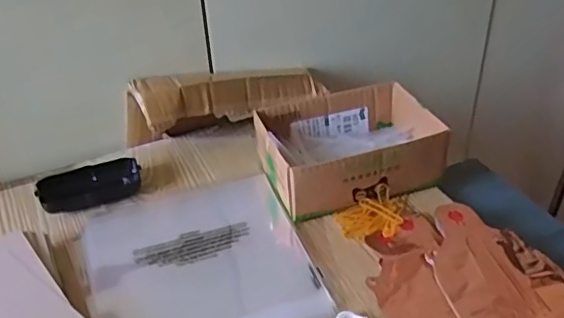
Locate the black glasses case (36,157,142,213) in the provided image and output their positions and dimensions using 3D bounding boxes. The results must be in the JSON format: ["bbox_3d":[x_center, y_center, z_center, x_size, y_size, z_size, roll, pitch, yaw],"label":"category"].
[{"bbox_3d":[-0.213,0.028,0.656,0.108,0.024,0.050,-19,39,-21],"label":"black glasses case"}]

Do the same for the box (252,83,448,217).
[{"bbox_3d":[0.074,-0.014,0.664,0.181,0.065,0.135,-12,37,-12],"label":"box"}]

